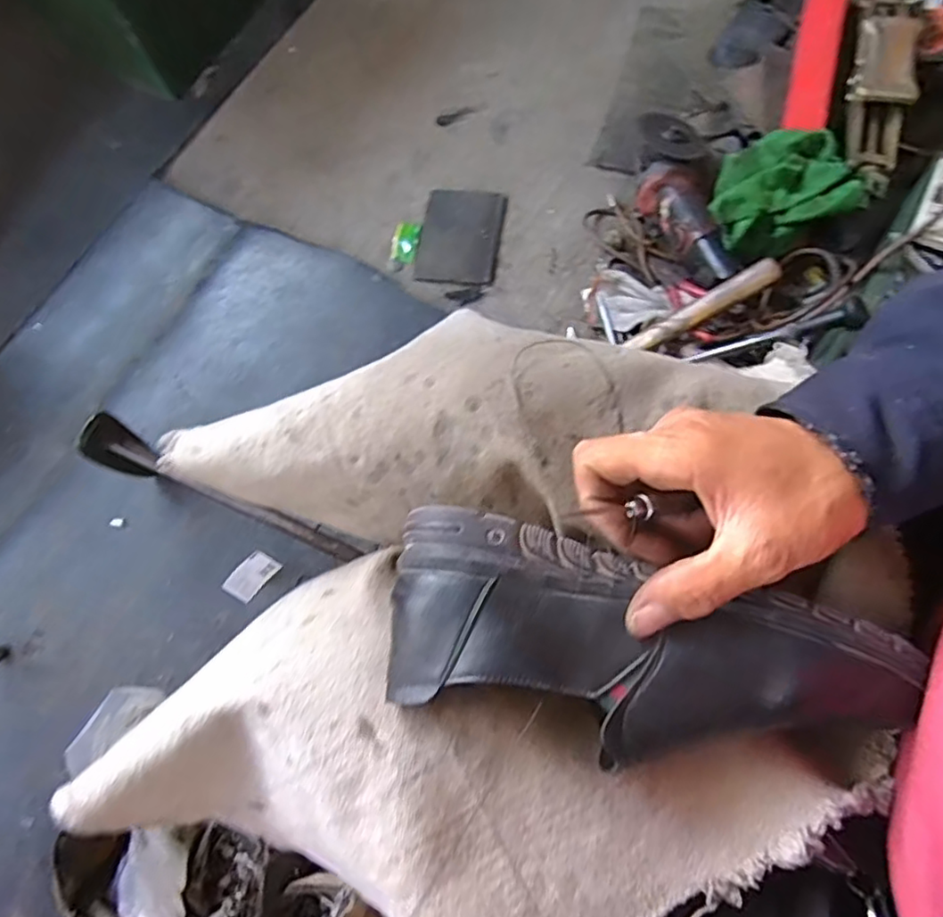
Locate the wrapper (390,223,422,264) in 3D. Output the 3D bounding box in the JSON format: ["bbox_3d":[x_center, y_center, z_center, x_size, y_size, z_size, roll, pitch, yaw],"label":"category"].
[{"bbox_3d":[-0.095,-0.313,0.899,0.037,0.010,0.064,9,74,7],"label":"wrapper"}]

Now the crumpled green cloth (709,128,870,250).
[{"bbox_3d":[0.353,-0.310,0.730,0.152,0.065,0.137,-12,73,0],"label":"crumpled green cloth"}]

